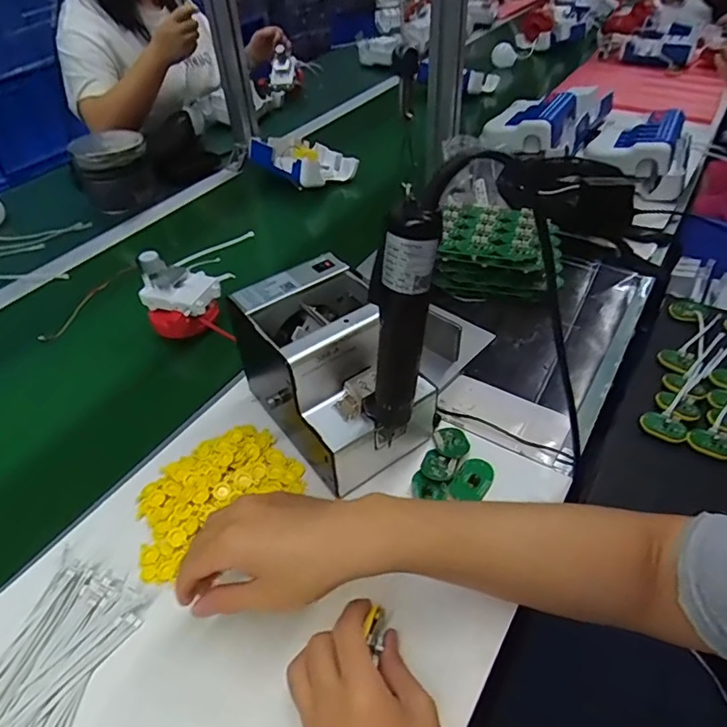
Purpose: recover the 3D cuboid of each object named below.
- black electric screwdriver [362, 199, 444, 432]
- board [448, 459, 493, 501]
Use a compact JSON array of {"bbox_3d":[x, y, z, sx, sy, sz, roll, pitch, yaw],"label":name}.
[{"bbox_3d":[0.027,-0.026,0.410,0.046,0.202,0.035,5,42,6],"label":"black electric screwdriver"},{"bbox_3d":[0.107,0.114,0.515,0.033,0.005,0.052,25,50,23],"label":"board"}]

